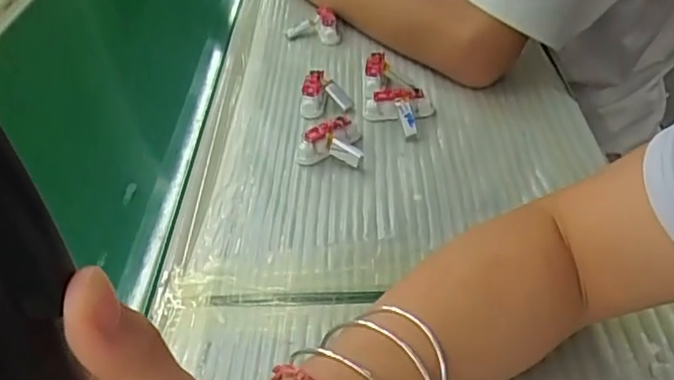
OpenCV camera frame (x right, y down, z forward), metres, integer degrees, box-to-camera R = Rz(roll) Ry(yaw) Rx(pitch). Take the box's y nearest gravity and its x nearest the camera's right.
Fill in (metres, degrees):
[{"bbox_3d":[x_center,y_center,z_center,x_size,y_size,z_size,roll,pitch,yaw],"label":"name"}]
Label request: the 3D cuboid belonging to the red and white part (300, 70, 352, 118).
[{"bbox_3d":[-0.012,-0.090,0.593,0.046,0.030,0.045,-5,40,1],"label":"red and white part"}]

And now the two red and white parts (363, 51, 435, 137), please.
[{"bbox_3d":[0.055,-0.091,0.580,0.061,0.026,0.125,-2,40,5],"label":"two red and white parts"}]

